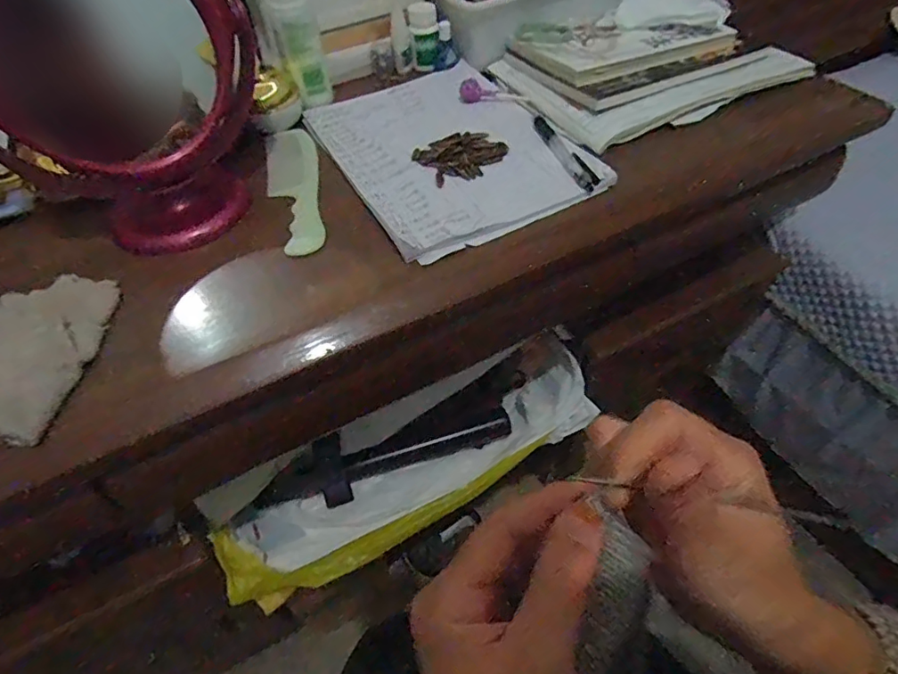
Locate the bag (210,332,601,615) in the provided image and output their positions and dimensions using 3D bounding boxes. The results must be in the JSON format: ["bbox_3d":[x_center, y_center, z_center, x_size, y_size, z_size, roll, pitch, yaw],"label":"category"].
[{"bbox_3d":[-0.028,0.165,0.647,0.466,0.094,0.084,-27,52,-16],"label":"bag"}]

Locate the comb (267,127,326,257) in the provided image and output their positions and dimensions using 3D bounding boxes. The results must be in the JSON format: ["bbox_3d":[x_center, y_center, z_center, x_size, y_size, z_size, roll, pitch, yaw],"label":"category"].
[{"bbox_3d":[-0.150,-0.149,0.522,0.048,0.006,0.212,-13,50,-5],"label":"comb"}]

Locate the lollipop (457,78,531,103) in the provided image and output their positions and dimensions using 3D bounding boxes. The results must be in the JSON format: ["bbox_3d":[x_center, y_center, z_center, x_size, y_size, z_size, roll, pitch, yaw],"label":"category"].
[{"bbox_3d":[0.048,-0.268,0.588,0.076,0.018,0.019,2,50,8],"label":"lollipop"}]

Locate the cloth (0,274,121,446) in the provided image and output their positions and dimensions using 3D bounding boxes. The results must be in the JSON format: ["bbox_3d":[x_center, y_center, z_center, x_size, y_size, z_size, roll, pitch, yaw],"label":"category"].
[{"bbox_3d":[-0.315,0.011,0.381,0.107,0.029,0.146,-3,50,4],"label":"cloth"}]

